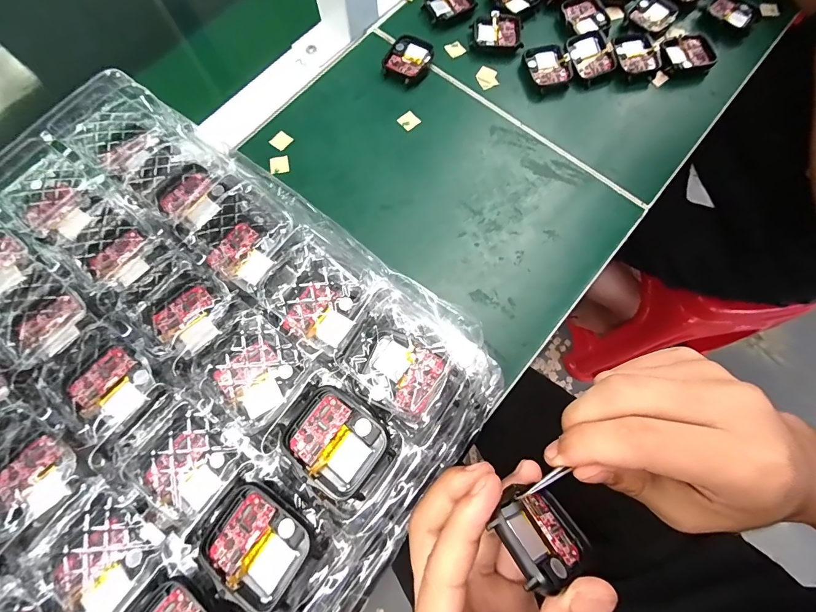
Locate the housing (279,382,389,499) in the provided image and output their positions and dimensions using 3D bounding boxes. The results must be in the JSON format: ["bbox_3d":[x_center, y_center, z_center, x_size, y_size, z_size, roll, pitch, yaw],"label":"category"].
[{"bbox_3d":[-0.034,0.062,0.172,0.043,0.010,0.038,36,79,9],"label":"housing"}]

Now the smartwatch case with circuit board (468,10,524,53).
[{"bbox_3d":[0.082,-0.256,0.344,0.045,0.008,0.036,0,76,1],"label":"smartwatch case with circuit board"}]

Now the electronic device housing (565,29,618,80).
[{"bbox_3d":[0.162,-0.227,0.334,0.038,0.008,0.046,-22,77,-5],"label":"electronic device housing"}]

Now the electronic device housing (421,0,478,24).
[{"bbox_3d":[0.038,-0.292,0.356,0.047,0.006,0.037,-23,77,-5],"label":"electronic device housing"}]

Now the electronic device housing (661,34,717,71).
[{"bbox_3d":[0.252,-0.229,0.336,0.045,0.008,0.036,-15,76,-3],"label":"electronic device housing"}]

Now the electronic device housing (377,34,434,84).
[{"bbox_3d":[-0.002,-0.225,0.339,0.041,0.009,0.047,31,78,8],"label":"electronic device housing"}]

